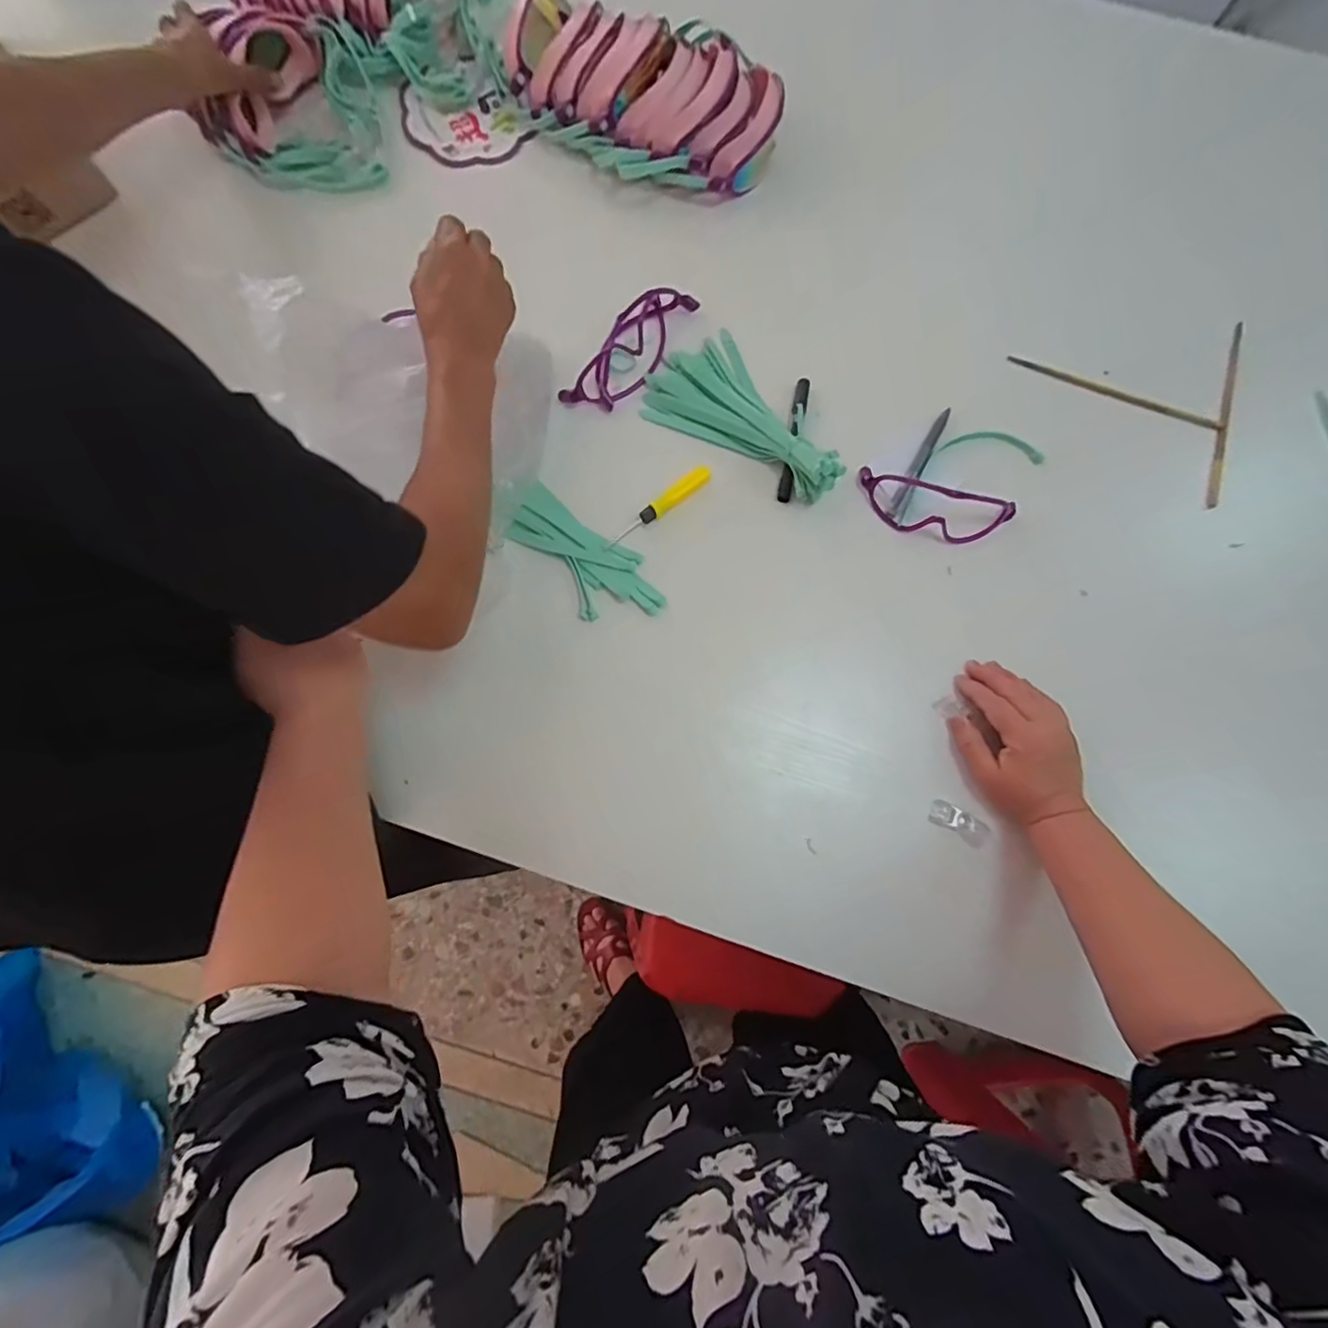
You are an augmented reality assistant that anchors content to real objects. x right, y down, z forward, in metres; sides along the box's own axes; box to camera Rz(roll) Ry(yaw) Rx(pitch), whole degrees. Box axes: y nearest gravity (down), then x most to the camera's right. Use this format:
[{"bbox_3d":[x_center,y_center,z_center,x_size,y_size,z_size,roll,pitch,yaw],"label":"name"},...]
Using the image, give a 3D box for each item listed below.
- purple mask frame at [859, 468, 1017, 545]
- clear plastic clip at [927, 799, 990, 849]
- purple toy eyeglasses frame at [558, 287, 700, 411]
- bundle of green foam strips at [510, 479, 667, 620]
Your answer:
[{"bbox_3d":[0.269,-0.157,0.579,0.153,0.042,0.051,18,79,3],"label":"purple mask frame"},{"bbox_3d":[0.270,0.145,0.535,0.052,0.011,0.024,29,79,5],"label":"clear plastic clip"},{"bbox_3d":[-0.032,-0.333,0.608,0.057,0.037,0.177,35,80,6],"label":"purple toy eyeglasses frame"},{"bbox_3d":[-0.081,-0.108,0.583,0.078,0.014,0.176,-41,82,-8],"label":"bundle of green foam strips"}]

